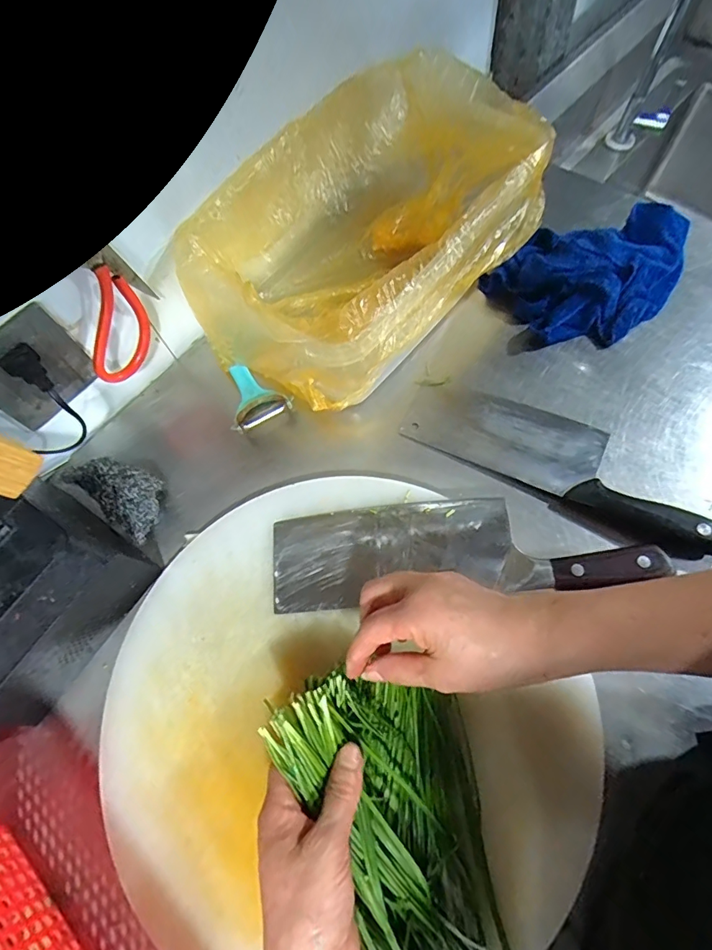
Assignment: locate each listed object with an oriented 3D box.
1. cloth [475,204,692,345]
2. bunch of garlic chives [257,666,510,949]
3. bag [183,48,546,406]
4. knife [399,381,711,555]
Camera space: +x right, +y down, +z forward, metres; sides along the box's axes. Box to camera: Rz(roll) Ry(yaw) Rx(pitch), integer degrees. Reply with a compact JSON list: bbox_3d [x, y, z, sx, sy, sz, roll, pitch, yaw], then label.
[{"bbox_3d":[0.252,-0.218,0.487,0.197,0.052,0.144,-33,66,-9],"label":"cloth"},{"bbox_3d":[0.046,0.247,0.295,0.110,0.051,0.259,-24,81,-7],"label":"bunch of garlic chives"},{"bbox_3d":[0.009,-0.241,0.480,0.248,0.126,0.359,36,74,17],"label":"bag"},{"bbox_3d":[0.185,-0.018,0.427,0.289,0.030,0.084,27,71,14],"label":"knife"}]

